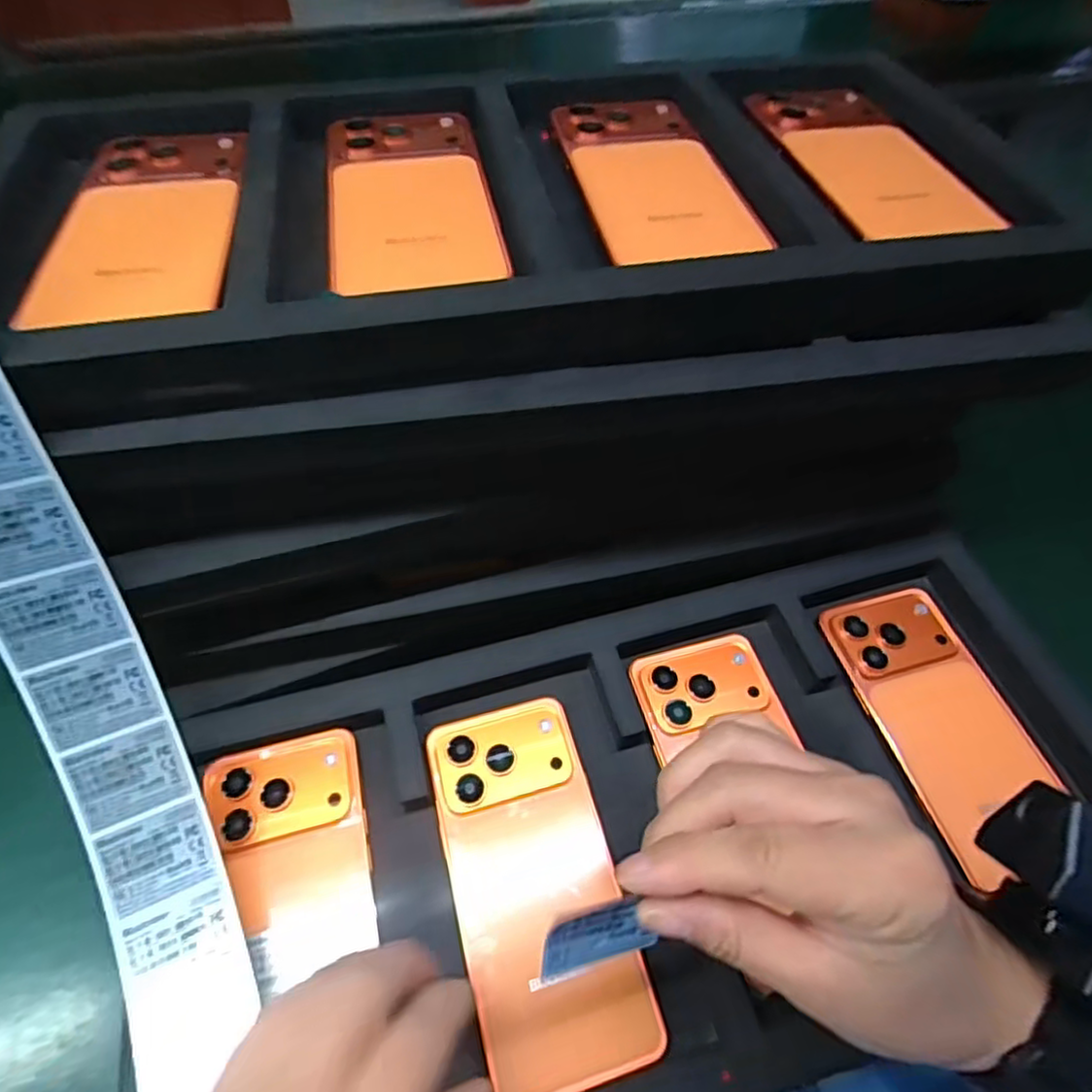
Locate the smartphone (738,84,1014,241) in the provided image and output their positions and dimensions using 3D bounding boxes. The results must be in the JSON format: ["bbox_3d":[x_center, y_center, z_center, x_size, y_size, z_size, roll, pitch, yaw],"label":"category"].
[{"bbox_3d":[0.164,-0.202,0.327,0.074,0.011,0.161,-9,55,-7],"label":"smartphone"}]

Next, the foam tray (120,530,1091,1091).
[{"bbox_3d":[0.055,0.126,0.314,0.475,0.043,0.221,-12,56,-9],"label":"foam tray"}]

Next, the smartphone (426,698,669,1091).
[{"bbox_3d":[-0.006,0.155,0.299,0.074,0.006,0.161,-14,56,-10],"label":"smartphone"}]

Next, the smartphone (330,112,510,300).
[{"bbox_3d":[-0.063,-0.164,0.294,0.074,0.008,0.148,-9,55,-7],"label":"smartphone"}]

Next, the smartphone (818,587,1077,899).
[{"bbox_3d":[0.224,0.093,0.351,0.082,0.013,0.150,-13,56,-9],"label":"smartphone"}]

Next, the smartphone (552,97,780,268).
[{"bbox_3d":[0.052,-0.183,0.309,0.074,0.009,0.146,-8,55,-6],"label":"smartphone"}]

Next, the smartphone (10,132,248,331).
[{"bbox_3d":[-0.176,-0.144,0.279,0.076,0.010,0.151,-9,55,-7],"label":"smartphone"}]

